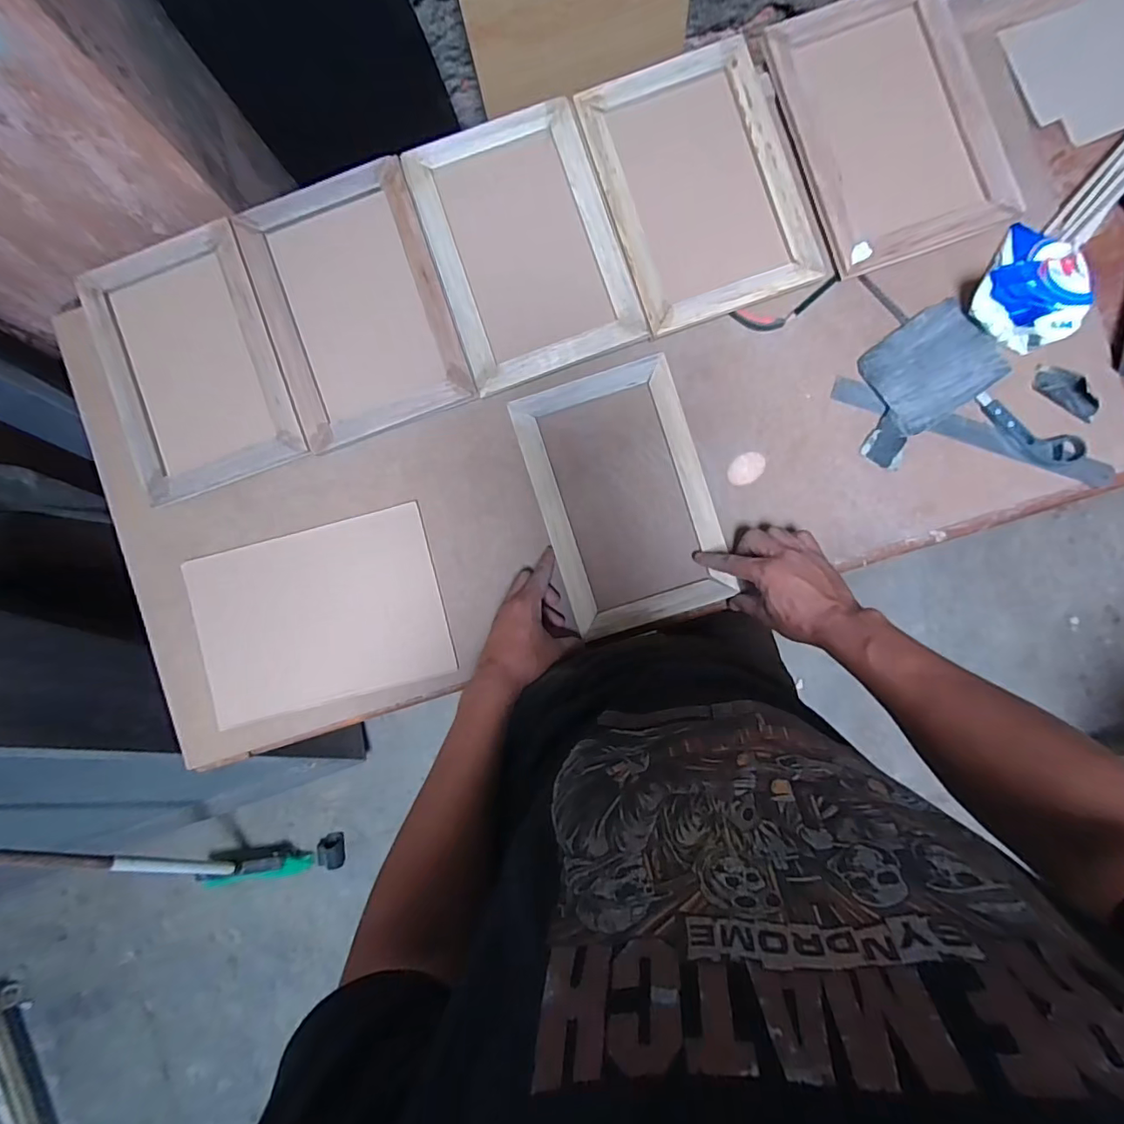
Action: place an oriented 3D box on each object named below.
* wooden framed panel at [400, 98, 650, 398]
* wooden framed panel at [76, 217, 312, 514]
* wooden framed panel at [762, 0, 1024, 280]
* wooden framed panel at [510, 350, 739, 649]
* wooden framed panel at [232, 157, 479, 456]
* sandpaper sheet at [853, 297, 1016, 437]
[{"bbox_3d":[-0.044,-0.370,0.624,0.208,0.012,0.300,-18,90,2],"label":"wooden framed panel"},{"bbox_3d":[-0.444,-0.237,0.638,0.201,0.014,0.291,-20,90,2],"label":"wooden framed panel"},{"bbox_3d":[0.374,-0.504,0.609,0.209,0.015,0.301,-19,90,2],"label":"wooden framed panel"},{"bbox_3d":[0.072,-0.075,0.628,0.191,0.016,0.290,-17,90,2],"label":"wooden framed panel"},{"bbox_3d":[-0.248,-0.309,0.630,0.210,0.013,0.313,-19,90,2],"label":"wooden framed panel"},{"bbox_3d":[0.426,-0.226,0.610,0.139,0.010,0.112,-33,89,2],"label":"sandpaper sheet"}]

